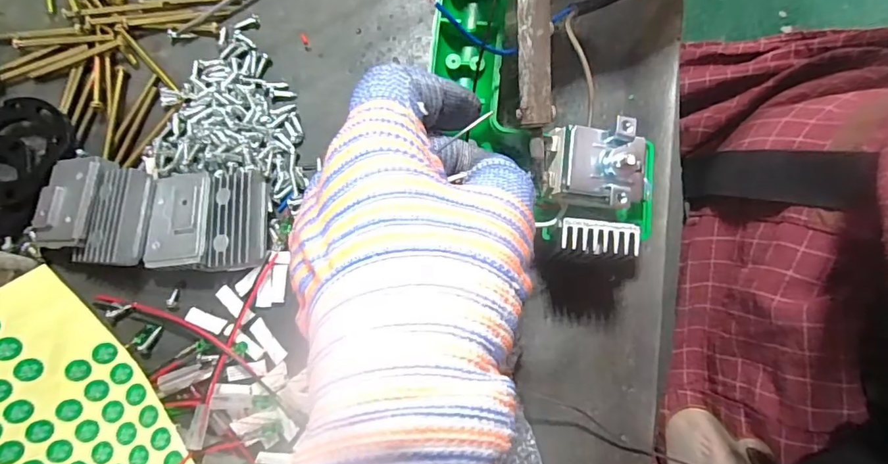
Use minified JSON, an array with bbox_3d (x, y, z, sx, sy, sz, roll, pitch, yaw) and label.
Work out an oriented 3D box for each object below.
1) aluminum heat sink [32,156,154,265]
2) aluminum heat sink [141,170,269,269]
[{"bbox_3d":[-0.171,-0.010,0.238,0.055,0.019,0.050,4,77,4],"label":"aluminum heat sink"},{"bbox_3d":[-0.115,-0.006,0.236,0.055,0.014,0.049,-3,77,2],"label":"aluminum heat sink"}]

